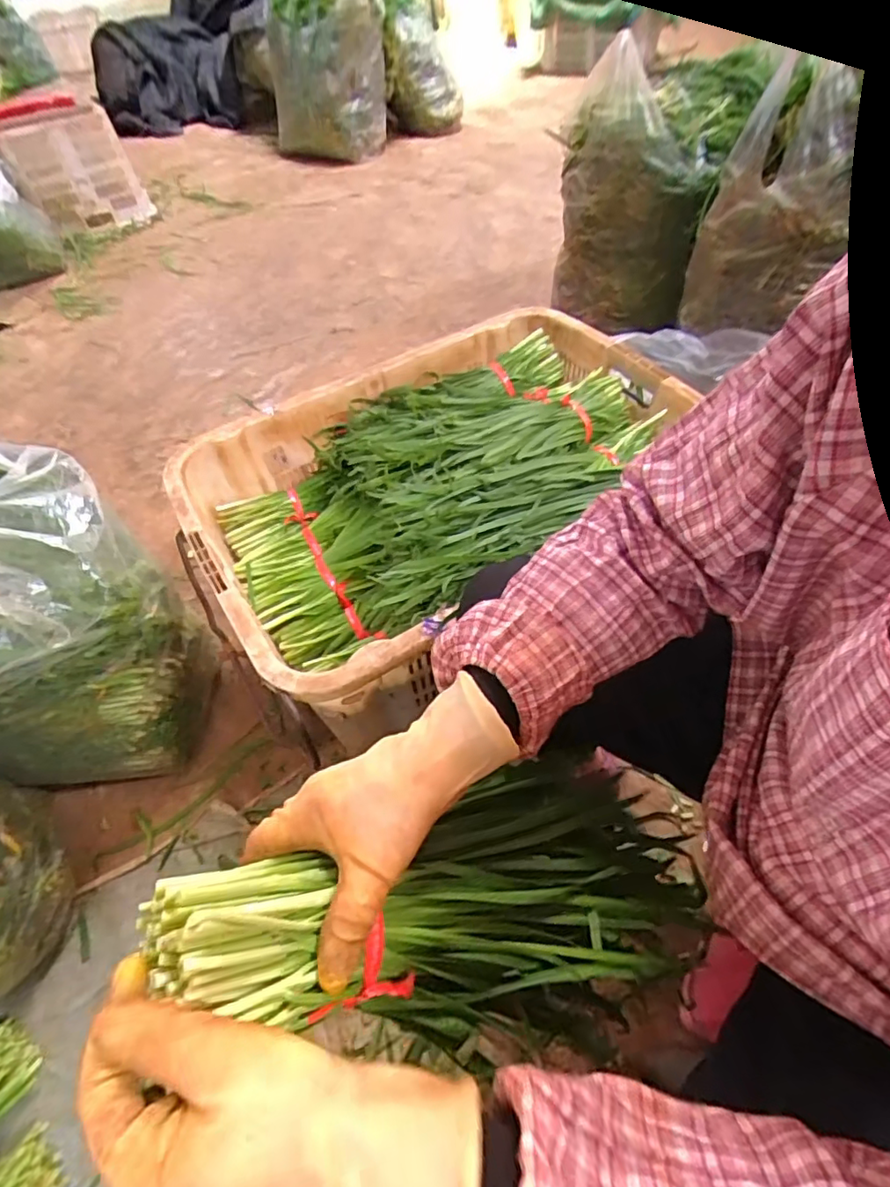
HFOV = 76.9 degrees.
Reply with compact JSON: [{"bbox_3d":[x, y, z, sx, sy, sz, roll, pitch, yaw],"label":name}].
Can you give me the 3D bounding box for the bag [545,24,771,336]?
[{"bbox_3d":[0.412,-0.843,1.229,0.312,0.447,0.236,21,58,20],"label":"bag"}]

